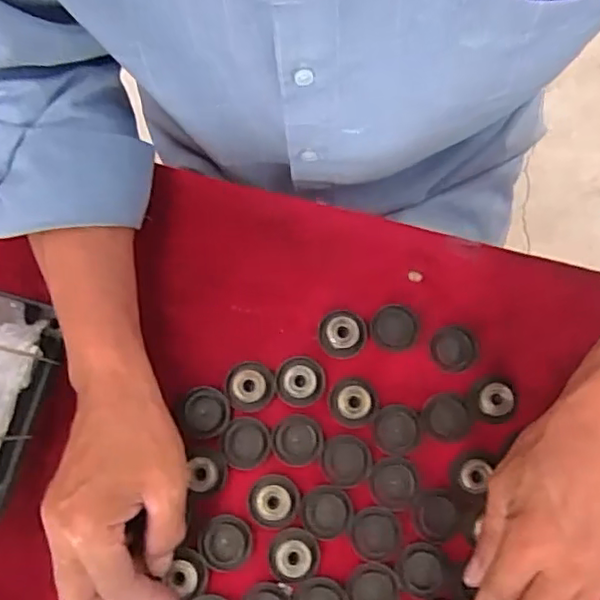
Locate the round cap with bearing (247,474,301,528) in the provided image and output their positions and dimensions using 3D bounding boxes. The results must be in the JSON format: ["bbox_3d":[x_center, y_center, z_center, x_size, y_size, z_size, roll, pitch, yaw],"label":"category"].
[{"bbox_3d":[-0.017,0.129,0.391,0.032,0.005,0.032,0,77,-1],"label":"round cap with bearing"}]

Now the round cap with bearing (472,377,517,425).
[{"bbox_3d":[0.131,0.067,0.408,0.028,0.016,0.030,0,77,-1],"label":"round cap with bearing"}]

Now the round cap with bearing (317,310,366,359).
[{"bbox_3d":[0.029,0.022,0.414,0.032,0.006,0.032,0,77,-1],"label":"round cap with bearing"}]

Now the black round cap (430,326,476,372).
[{"bbox_3d":[0.106,0.034,0.423,0.030,0.004,0.031,0,77,-1],"label":"black round cap"}]

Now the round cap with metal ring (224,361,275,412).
[{"bbox_3d":[-0.033,0.057,0.405,0.032,0.004,0.033,0,77,-1],"label":"round cap with metal ring"}]

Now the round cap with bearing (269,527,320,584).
[{"bbox_3d":[-0.003,0.161,0.385,0.032,0.008,0.030,0,77,-1],"label":"round cap with bearing"}]

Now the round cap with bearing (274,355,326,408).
[{"bbox_3d":[0.000,0.054,0.407,0.032,0.004,0.032,0,77,-1],"label":"round cap with bearing"}]

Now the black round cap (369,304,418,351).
[{"bbox_3d":[0.064,0.018,0.416,0.033,0.004,0.031,0,77,-1],"label":"black round cap"}]

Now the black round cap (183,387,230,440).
[{"bbox_3d":[-0.062,0.074,0.403,0.029,0.004,0.033,-1,77,-1],"label":"black round cap"}]

